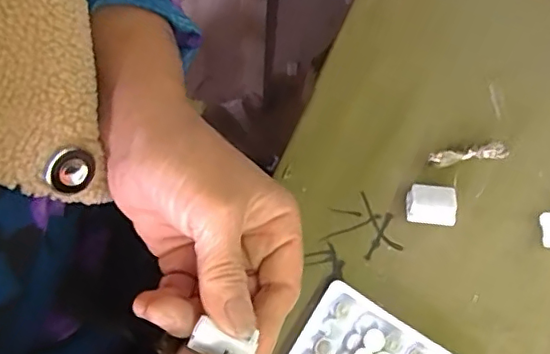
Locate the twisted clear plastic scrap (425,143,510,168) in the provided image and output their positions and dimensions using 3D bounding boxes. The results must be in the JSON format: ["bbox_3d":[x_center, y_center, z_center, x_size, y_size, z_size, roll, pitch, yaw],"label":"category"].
[{"bbox_3d":[0.113,-0.012,0.329,0.045,0.015,0.008,-7,77,-3],"label":"twisted clear plastic scrap"}]

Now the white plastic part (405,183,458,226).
[{"bbox_3d":[0.089,0.016,0.324,0.026,0.016,0.022,7,77,1],"label":"white plastic part"}]

